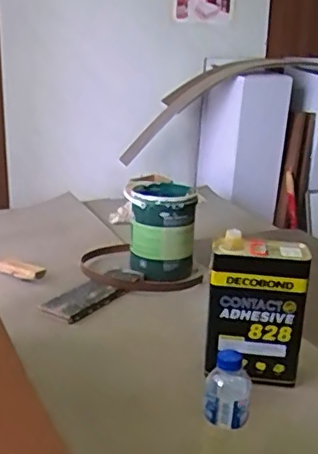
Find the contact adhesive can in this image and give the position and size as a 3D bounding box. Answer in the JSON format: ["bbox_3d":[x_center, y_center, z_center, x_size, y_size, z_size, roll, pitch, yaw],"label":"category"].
[{"bbox_3d":[0.179,0.142,1.059,0.172,0.231,0.108,7,19,17],"label":"contact adhesive can"}]

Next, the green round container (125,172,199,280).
[{"bbox_3d":[0.005,0.001,1.488,0.168,0.222,0.157,1,18,0],"label":"green round container"}]

